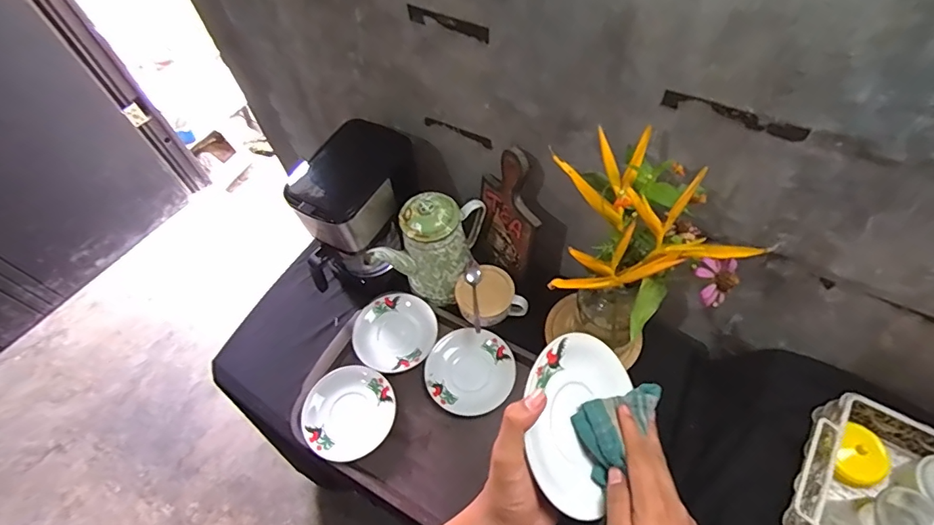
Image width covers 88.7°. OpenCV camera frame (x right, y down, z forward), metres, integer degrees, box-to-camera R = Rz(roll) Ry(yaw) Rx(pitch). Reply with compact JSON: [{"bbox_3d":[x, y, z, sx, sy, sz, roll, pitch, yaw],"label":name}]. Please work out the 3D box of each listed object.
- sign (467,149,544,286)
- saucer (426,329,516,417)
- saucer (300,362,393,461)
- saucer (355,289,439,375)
[{"bbox_3d":[0.061,-0.072,0.775,0.024,0.264,0.126,-30,58,-26],"label":"sign"},{"bbox_3d":[0.005,0.177,0.780,0.136,0.021,0.140,-2,58,3],"label":"saucer"},{"bbox_3d":[-0.185,0.234,0.748,0.135,0.019,0.141,-2,58,3],"label":"saucer"},{"bbox_3d":[-0.123,0.118,0.819,0.138,0.012,0.139,-2,58,3],"label":"saucer"}]

